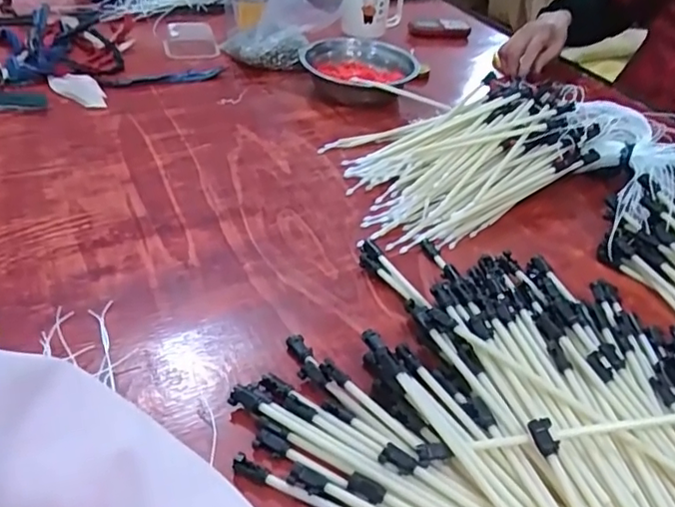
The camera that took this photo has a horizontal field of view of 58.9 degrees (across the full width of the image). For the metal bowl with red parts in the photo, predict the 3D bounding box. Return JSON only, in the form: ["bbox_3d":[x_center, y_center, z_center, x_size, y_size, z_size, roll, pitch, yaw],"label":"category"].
[{"bbox_3d":[0.030,-0.265,0.862,0.168,0.048,0.127,3,38,-3],"label":"metal bowl with red parts"}]

